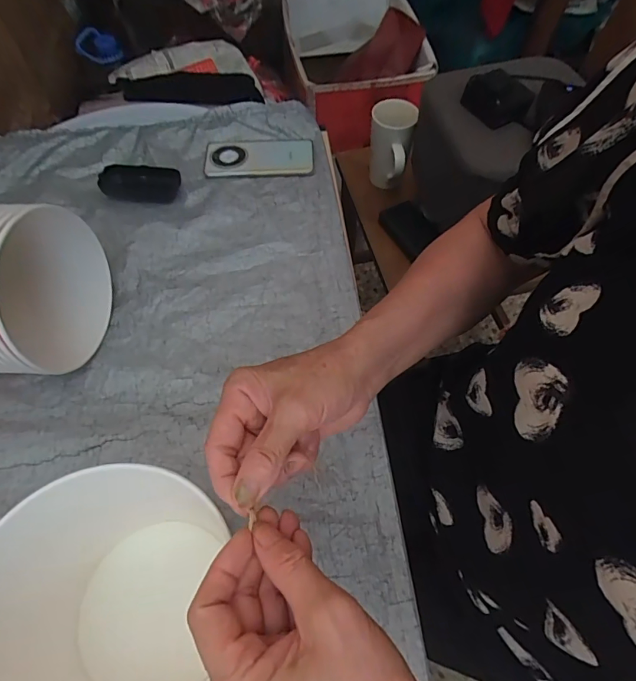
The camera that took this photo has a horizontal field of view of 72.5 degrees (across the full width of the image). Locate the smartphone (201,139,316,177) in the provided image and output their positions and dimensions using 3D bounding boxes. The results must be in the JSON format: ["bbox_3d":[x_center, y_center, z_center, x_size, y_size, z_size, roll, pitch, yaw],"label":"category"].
[{"bbox_3d":[-0.089,-0.281,0.661,0.162,0.013,0.077,-7,60,-5],"label":"smartphone"}]

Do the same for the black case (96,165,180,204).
[{"bbox_3d":[-0.252,-0.225,0.616,0.102,0.022,0.052,4,59,2],"label":"black case"}]

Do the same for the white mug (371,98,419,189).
[{"bbox_3d":[0.136,-0.367,0.822,0.075,0.137,0.081,12,60,7],"label":"white mug"}]

